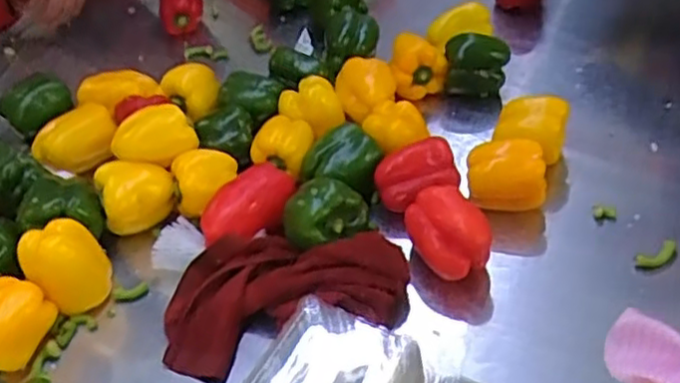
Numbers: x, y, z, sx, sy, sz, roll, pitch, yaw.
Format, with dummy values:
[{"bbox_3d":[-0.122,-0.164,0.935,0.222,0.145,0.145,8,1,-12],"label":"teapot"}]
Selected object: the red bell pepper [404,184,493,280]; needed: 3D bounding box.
[{"bbox_3d":[0.110,0.048,0.727,0.085,0.075,0.074,1,43,8],"label":"red bell pepper"}]

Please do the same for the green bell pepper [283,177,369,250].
[{"bbox_3d":[-0.020,0.021,0.733,0.062,0.062,0.079,29,53,32],"label":"green bell pepper"}]

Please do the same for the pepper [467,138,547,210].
[{"bbox_3d":[0.185,-0.020,0.787,0.084,0.073,0.060,-3,42,4],"label":"pepper"}]

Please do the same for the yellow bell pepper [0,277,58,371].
[{"bbox_3d":[-0.320,0.133,0.679,0.070,0.065,0.087,29,53,32],"label":"yellow bell pepper"}]

